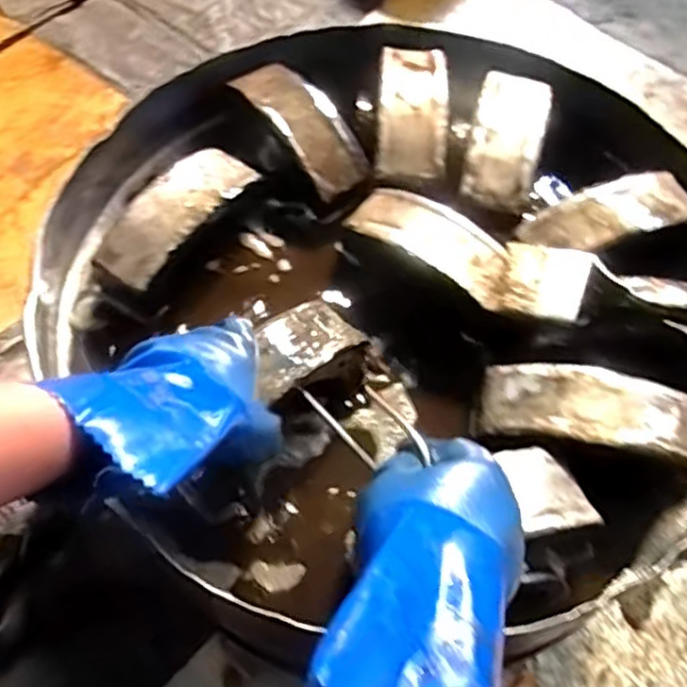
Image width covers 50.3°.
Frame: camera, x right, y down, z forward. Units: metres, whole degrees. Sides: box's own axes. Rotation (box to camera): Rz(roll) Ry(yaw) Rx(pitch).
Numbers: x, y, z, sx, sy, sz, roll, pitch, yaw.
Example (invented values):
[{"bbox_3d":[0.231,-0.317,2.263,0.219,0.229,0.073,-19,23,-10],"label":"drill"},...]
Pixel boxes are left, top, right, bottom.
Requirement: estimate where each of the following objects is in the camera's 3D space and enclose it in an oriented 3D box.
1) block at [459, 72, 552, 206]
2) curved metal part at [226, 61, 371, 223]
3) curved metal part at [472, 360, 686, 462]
[{"bbox_3d":[0.154,-0.199,0.691,0.067,0.029,0.159,17,62,8],"label":"block"},{"bbox_3d":[-0.040,-0.205,0.695,0.064,0.039,0.175,-29,77,-19],"label":"curved metal part"},{"bbox_3d":[0.184,0.050,0.543,0.157,0.037,0.067,10,61,4],"label":"curved metal part"}]

